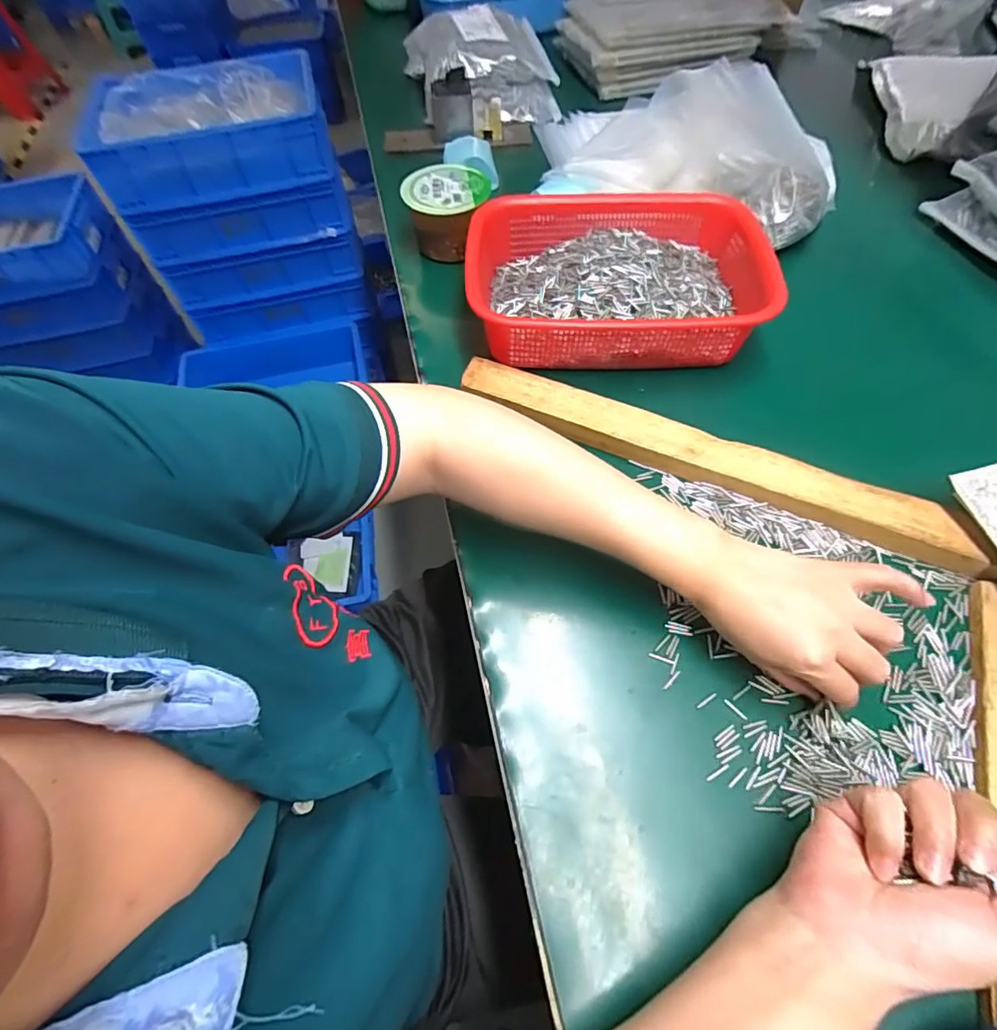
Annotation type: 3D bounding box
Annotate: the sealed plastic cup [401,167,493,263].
[{"bbox_3d":[-0.059,-0.354,0.597,0.098,0.062,0.100,-2,59,3],"label":"sealed plastic cup"}]

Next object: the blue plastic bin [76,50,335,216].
[{"bbox_3d":[-0.543,-0.736,0.972,0.413,0.119,0.278,-16,60,-6],"label":"blue plastic bin"}]

